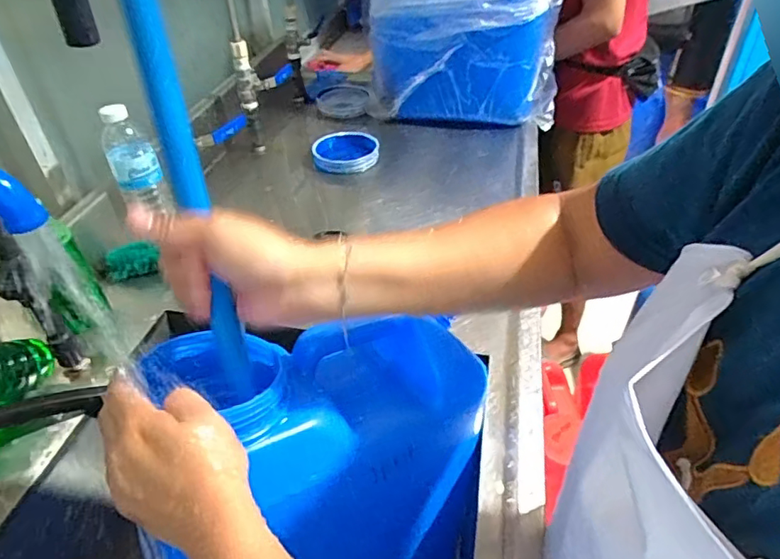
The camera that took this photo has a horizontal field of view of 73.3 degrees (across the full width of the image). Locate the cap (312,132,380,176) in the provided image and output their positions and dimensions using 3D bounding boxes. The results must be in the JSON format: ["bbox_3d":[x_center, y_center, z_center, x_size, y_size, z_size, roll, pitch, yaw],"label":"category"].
[{"bbox_3d":[-0.082,-0.242,0.976,0.120,0.027,0.110,-8,40,-5],"label":"cap"}]

